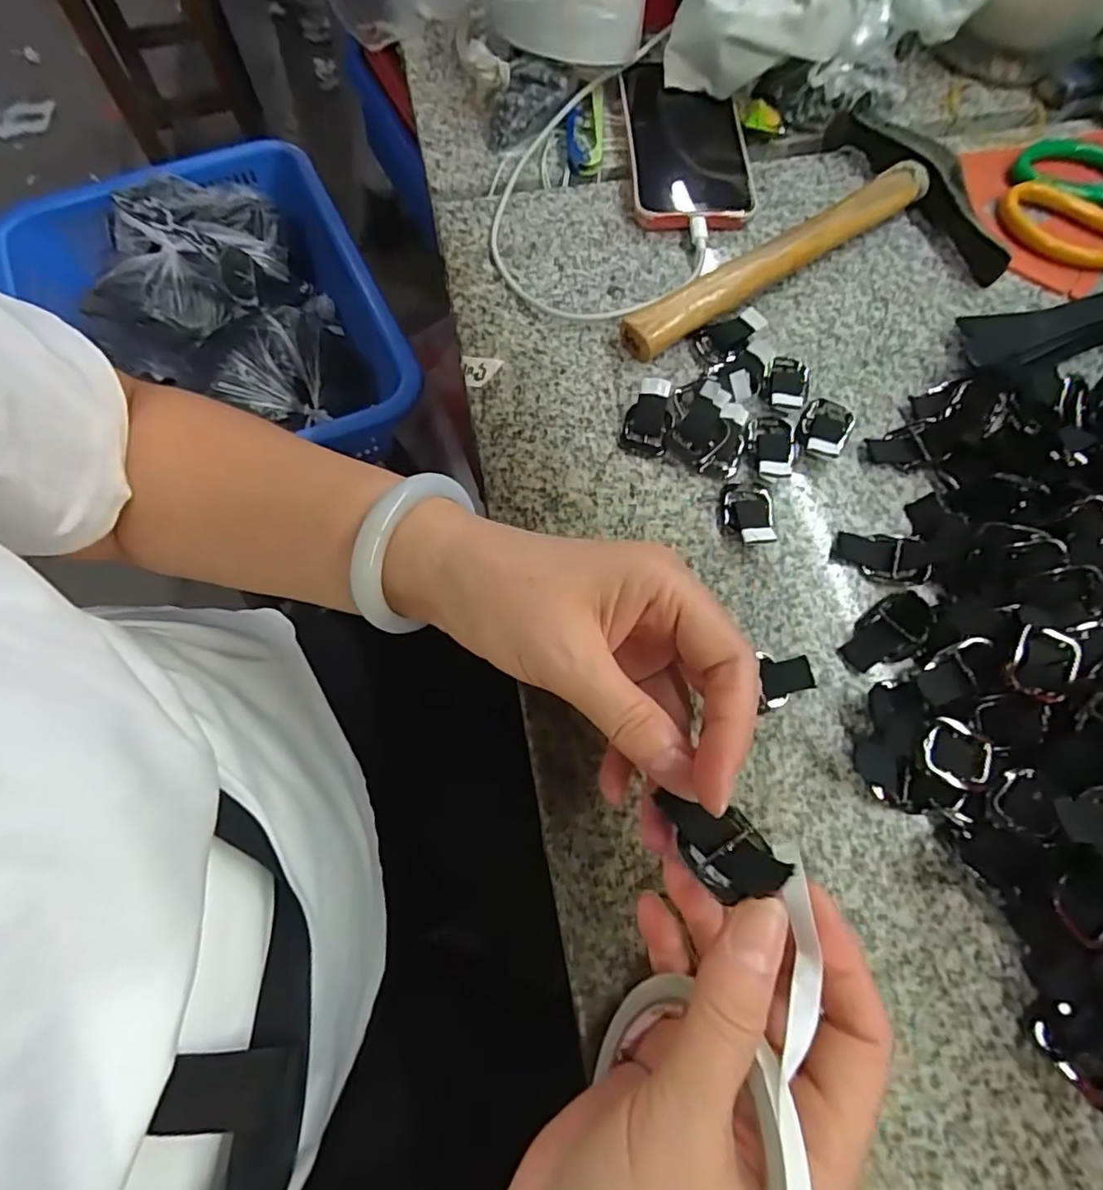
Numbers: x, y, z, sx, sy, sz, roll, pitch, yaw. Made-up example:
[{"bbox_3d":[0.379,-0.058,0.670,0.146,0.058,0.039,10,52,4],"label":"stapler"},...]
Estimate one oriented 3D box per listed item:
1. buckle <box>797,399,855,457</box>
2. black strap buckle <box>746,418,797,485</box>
[{"bbox_3d":[0.144,-0.088,0.321,0.024,0.009,0.037,27,72,10],"label":"buckle"},{"bbox_3d":[0.113,-0.077,0.314,0.024,0.008,0.039,13,70,6],"label":"black strap buckle"}]

